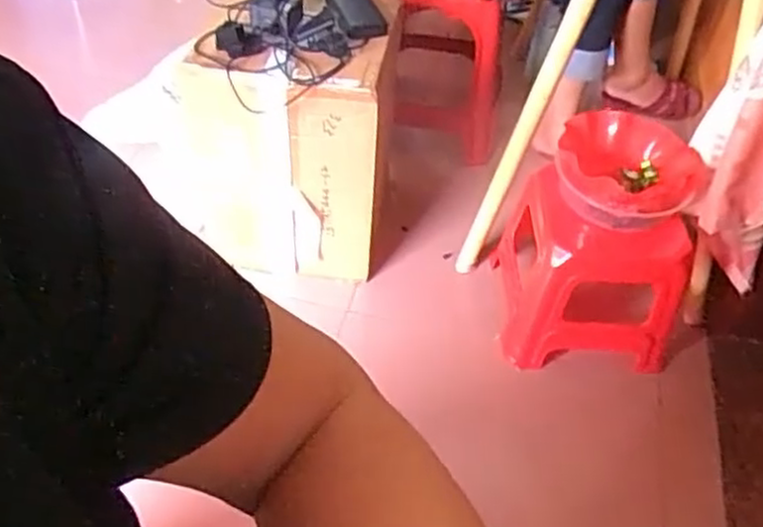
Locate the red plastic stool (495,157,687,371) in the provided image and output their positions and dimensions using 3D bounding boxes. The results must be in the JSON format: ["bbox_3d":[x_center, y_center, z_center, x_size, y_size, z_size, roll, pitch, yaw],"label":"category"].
[{"bbox_3d":[0.376,0.001,1.335,0.284,0.267,0.286,5,46,0],"label":"red plastic stool"}]

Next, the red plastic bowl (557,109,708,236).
[{"bbox_3d":[0.430,-0.164,1.282,0.236,0.091,0.242,2,46,-2],"label":"red plastic bowl"}]

